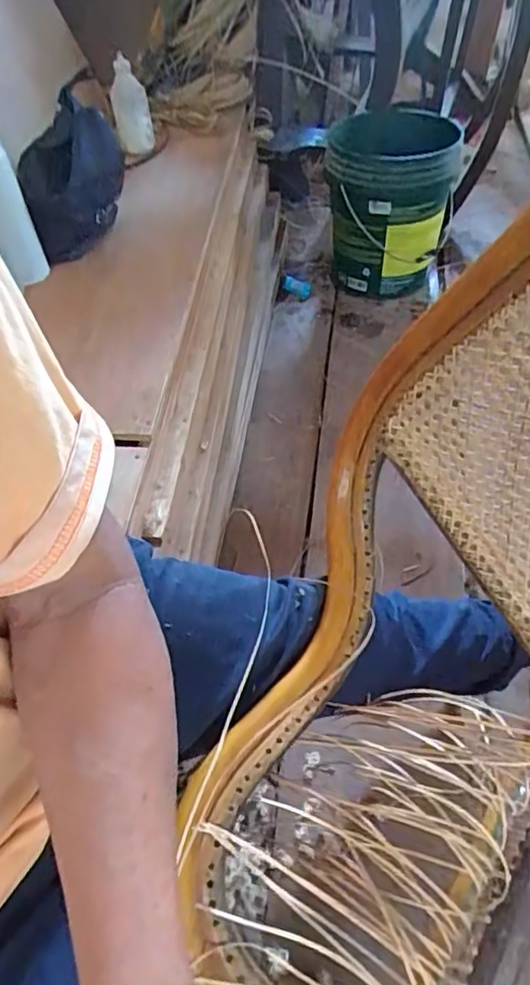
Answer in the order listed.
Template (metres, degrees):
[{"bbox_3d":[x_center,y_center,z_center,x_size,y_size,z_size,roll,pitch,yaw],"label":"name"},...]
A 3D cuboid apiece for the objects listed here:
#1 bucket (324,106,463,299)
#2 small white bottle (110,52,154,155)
[{"bbox_3d":[0.275,-0.681,1.376,0.271,0.312,0.329,-1,50,2],"label":"bucket"},{"bbox_3d":[-0.282,-0.803,1.223,0.076,0.160,0.076,-12,50,-8],"label":"small white bottle"}]

